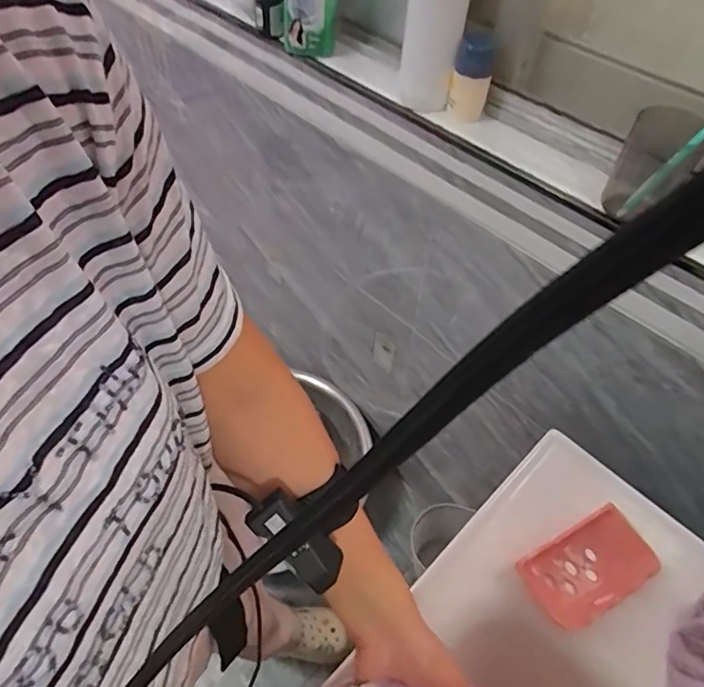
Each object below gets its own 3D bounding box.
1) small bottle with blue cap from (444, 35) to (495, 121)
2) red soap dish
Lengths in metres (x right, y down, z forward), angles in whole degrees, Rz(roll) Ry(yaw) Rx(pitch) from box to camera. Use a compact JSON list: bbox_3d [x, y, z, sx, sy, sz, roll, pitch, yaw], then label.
[{"bbox_3d":[0.160,-0.361,0.717,0.049,0.110,0.059,11,53,6],"label":"small bottle with blue cap"},{"bbox_3d":[0.232,0.222,0.529,0.130,0.028,0.074,-23,57,-19],"label":"red soap dish"}]

